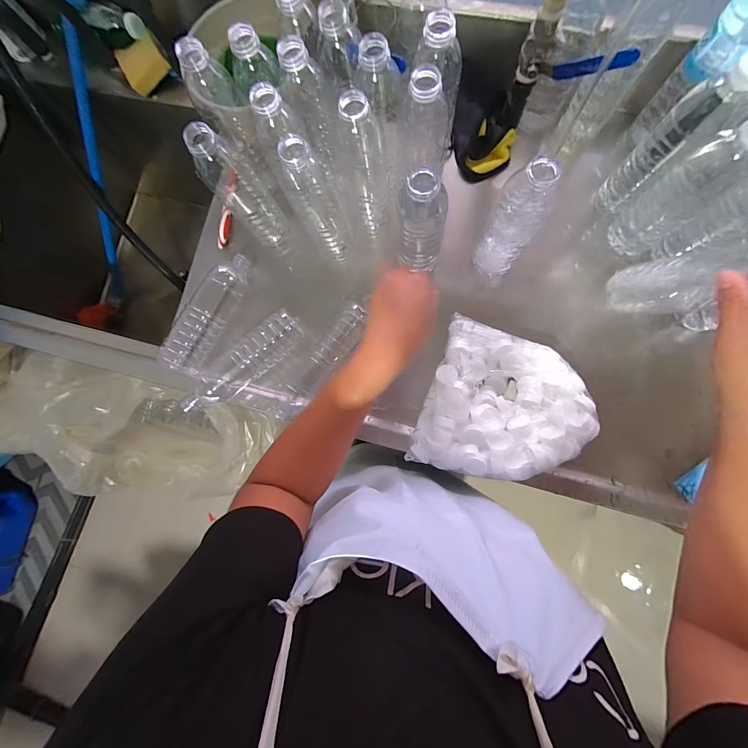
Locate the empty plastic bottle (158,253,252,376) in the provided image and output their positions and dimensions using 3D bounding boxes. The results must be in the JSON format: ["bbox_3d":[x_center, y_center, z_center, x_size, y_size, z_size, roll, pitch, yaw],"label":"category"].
[{"bbox_3d":[-0.261,-0.098,0.518,0.057,0.057,0.201,33,87,7],"label":"empty plastic bottle"}]

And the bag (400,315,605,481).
[{"bbox_3d":[0.175,0.045,0.438,0.197,0.066,0.208,20,85,7],"label":"bag"}]

